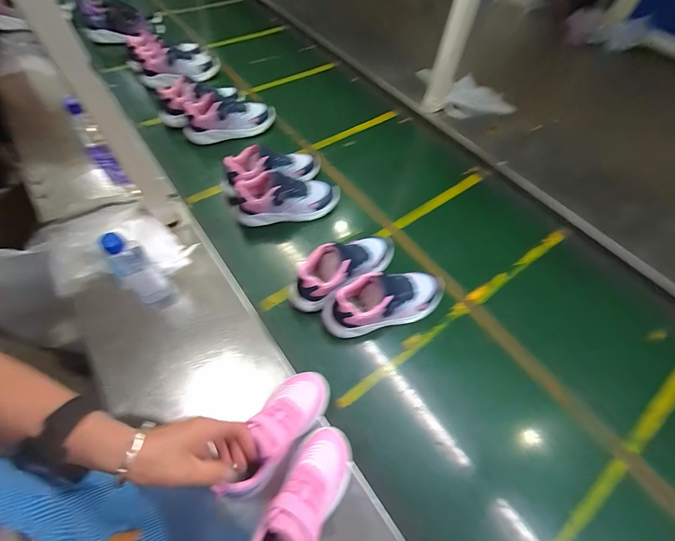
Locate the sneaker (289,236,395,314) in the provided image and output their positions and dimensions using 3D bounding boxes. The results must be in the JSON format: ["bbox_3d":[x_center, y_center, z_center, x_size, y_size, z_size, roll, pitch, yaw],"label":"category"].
[{"bbox_3d":[0.019,-0.006,0.623,0.246,0.091,0.101,-30,66,-20],"label":"sneaker"}]

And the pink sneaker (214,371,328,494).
[{"bbox_3d":[-0.084,0.227,0.447,0.073,0.070,0.192,31,45,14],"label":"pink sneaker"}]

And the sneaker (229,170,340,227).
[{"bbox_3d":[-0.122,-0.175,0.728,0.255,0.095,0.087,-10,61,-10],"label":"sneaker"}]

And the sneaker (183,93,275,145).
[{"bbox_3d":[-0.303,-0.433,0.867,0.247,0.100,0.102,-27,65,-18],"label":"sneaker"}]

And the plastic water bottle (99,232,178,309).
[{"bbox_3d":[-0.340,0.004,0.529,0.050,0.168,0.066,-40,69,-23],"label":"plastic water bottle"}]

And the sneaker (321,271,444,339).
[{"bbox_3d":[0.095,0.056,0.596,0.240,0.091,0.082,-13,61,-11],"label":"sneaker"}]

